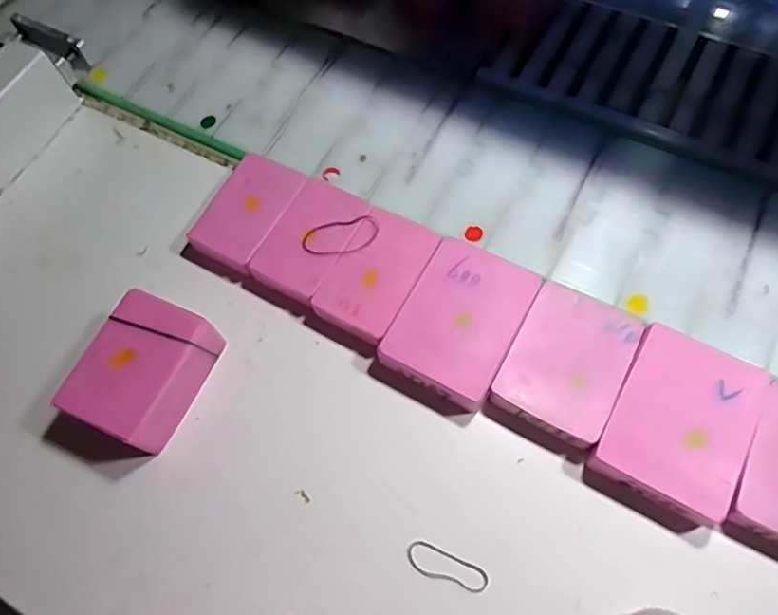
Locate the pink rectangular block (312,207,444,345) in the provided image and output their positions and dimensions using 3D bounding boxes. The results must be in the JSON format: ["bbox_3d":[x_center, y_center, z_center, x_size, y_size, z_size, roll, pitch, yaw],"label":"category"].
[{"bbox_3d":[-0.007,-0.017,0.308,0.044,0.015,0.068,26,69,15],"label":"pink rectangular block"}]

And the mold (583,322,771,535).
[{"bbox_3d":[0.136,0.056,0.268,0.059,0.016,0.083,26,69,15],"label":"mold"}]

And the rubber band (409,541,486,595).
[{"bbox_3d":[0.026,0.119,0.258,0.038,0.004,0.013,21,68,13],"label":"rubber band"}]

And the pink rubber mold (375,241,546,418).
[{"bbox_3d":[0.037,0.007,0.295,0.057,0.016,0.078,27,69,16],"label":"pink rubber mold"}]

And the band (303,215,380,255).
[{"bbox_3d":[-0.027,-0.040,0.312,0.043,0.004,0.021,-11,64,-1],"label":"band"}]

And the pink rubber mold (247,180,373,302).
[{"bbox_3d":[-0.044,-0.038,0.320,0.044,0.014,0.067,25,69,15],"label":"pink rubber mold"}]

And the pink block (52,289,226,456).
[{"bbox_3d":[-0.124,0.034,0.288,0.053,0.036,0.071,23,68,14],"label":"pink block"}]

